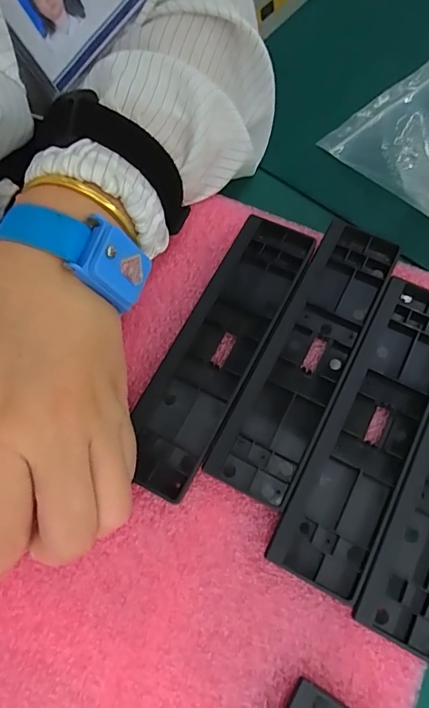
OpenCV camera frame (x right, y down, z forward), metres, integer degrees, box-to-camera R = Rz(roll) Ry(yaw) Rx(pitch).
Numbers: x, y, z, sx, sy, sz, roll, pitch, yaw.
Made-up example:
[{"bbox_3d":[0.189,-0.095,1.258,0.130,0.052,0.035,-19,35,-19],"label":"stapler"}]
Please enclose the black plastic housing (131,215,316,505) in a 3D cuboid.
[{"bbox_3d":[0.002,-0.005,0.238,0.043,0.008,0.157,26,73,11],"label":"black plastic housing"}]

